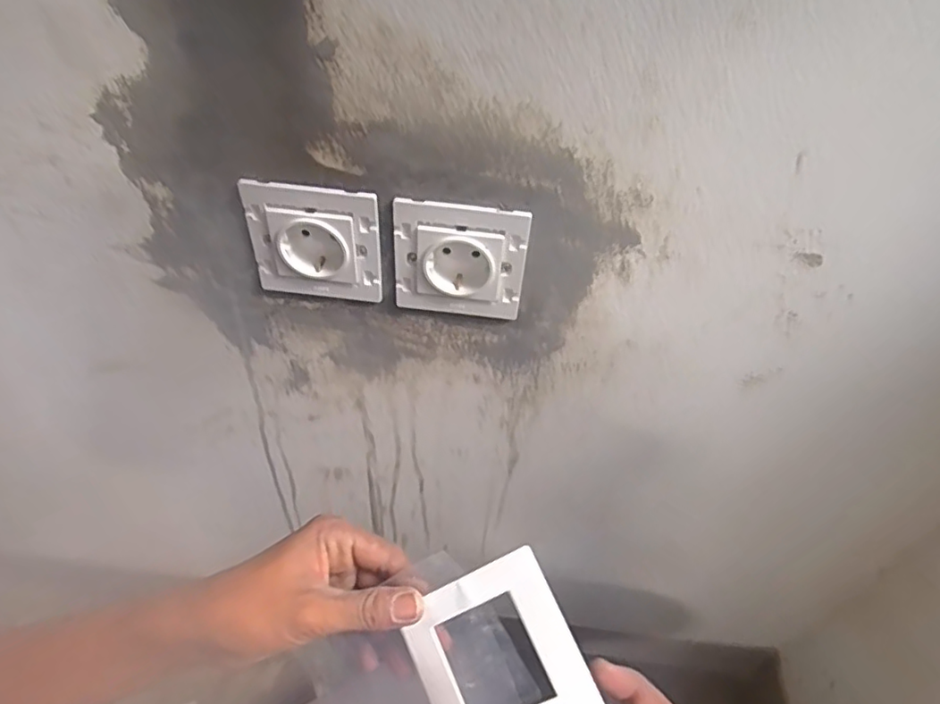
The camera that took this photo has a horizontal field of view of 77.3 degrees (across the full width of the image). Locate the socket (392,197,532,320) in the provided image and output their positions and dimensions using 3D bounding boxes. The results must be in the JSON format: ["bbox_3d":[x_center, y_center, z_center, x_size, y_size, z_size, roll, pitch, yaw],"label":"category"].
[{"bbox_3d":[-0.007,-0.060,0.381,0.082,0.083,0.019,5,45,2],"label":"socket"}]

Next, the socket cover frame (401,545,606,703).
[{"bbox_3d":[0.012,0.160,0.306,0.088,0.008,0.084,-33,71,15],"label":"socket cover frame"}]

